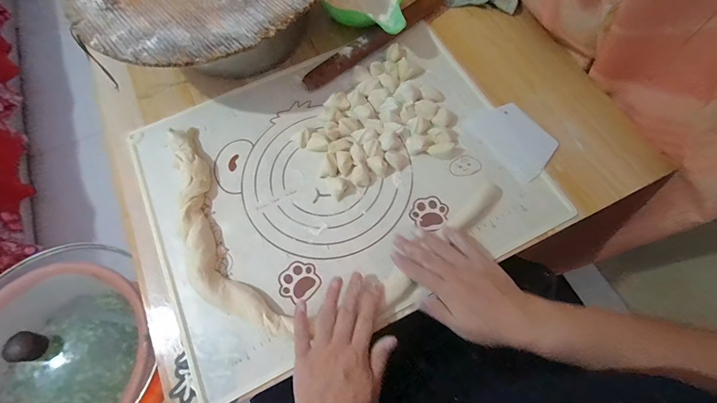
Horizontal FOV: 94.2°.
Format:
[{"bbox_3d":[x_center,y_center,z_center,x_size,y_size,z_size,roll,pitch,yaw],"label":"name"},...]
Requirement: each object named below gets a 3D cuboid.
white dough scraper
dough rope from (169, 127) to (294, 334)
[{"bbox_3d":[0.227,-0.091,0.473,0.081,0.006,0.111,-30,73,-10],"label":"white dough scraper"},{"bbox_3d":[-0.192,0.037,0.425,0.076,0.027,0.314,-31,71,-10],"label":"dough rope"}]

